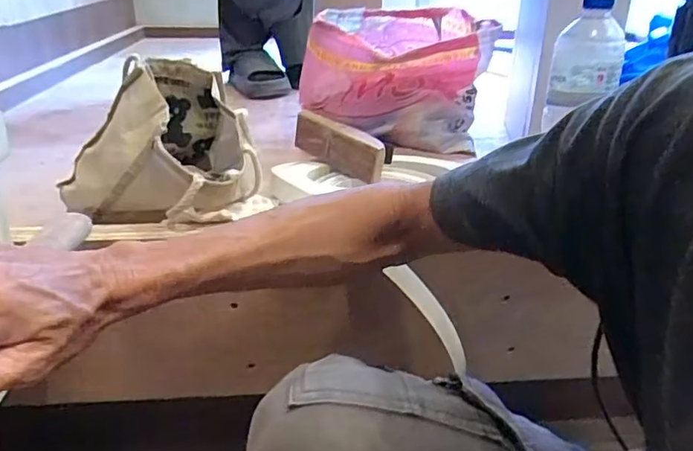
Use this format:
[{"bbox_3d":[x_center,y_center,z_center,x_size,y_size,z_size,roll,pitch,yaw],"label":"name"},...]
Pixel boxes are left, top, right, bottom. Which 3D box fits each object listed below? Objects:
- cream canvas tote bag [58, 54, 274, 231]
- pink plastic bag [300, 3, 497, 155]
[{"bbox_3d":[-0.213,-0.087,0.634,0.207,0.148,0.240,-4,28,-22],"label":"cream canvas tote bag"},{"bbox_3d":[0.082,-0.270,0.977,0.298,0.195,0.228,6,26,-2],"label":"pink plastic bag"}]

